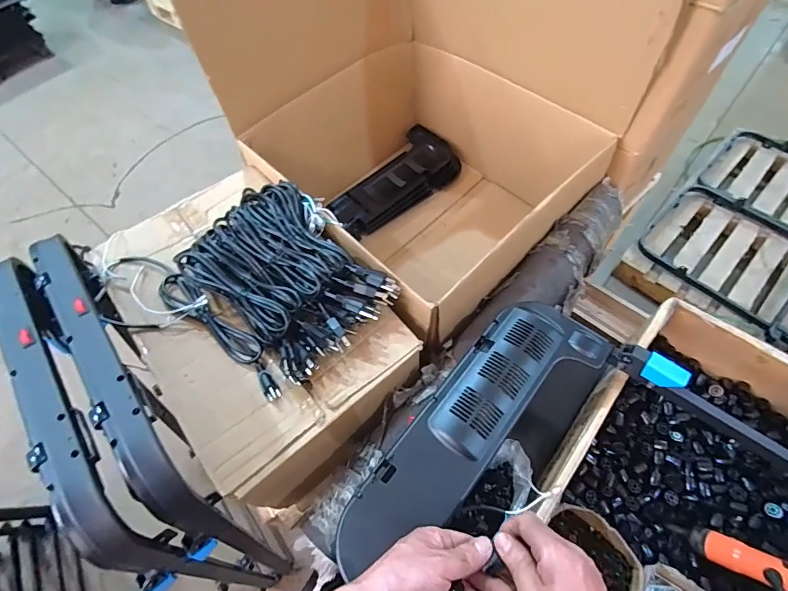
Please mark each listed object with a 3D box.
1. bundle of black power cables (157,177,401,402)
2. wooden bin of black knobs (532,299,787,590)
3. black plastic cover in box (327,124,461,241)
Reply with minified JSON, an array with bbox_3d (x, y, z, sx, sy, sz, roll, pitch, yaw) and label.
[{"bbox_3d":[-0.201,-0.023,0.669,0.284,0.071,0.330,-39,65,-18],"label":"bundle of black power cables"},{"bbox_3d":[0.458,0.293,0.630,0.347,0.150,0.512,37,68,22],"label":"wooden bin of black knobs"},{"bbox_3d":[0.017,-0.292,1.080,0.186,0.047,0.386,34,67,21],"label":"black plastic cover in box"}]

